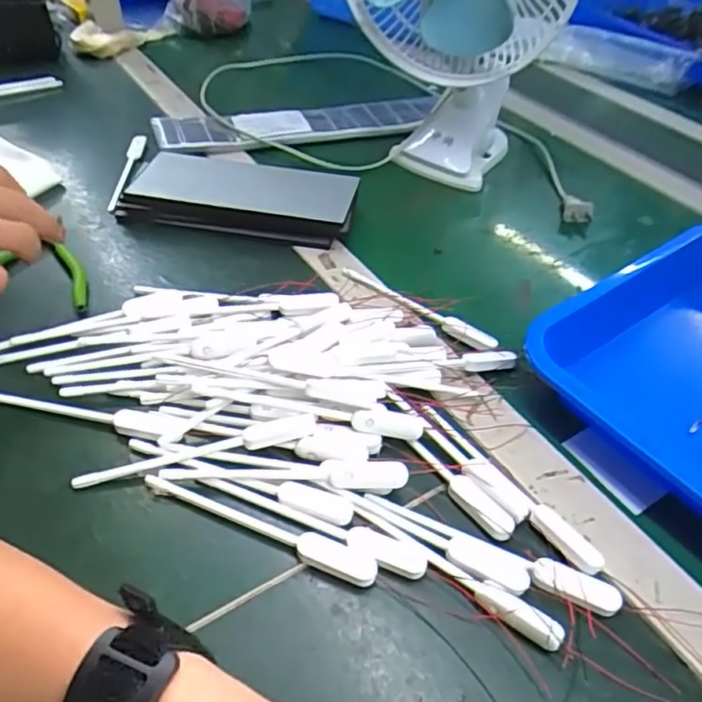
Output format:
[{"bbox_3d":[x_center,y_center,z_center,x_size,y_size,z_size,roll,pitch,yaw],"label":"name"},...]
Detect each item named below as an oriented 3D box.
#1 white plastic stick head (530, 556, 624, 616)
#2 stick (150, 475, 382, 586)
[{"bbox_3d":[0.119,0.125,0.321,0.047,0.007,0.018,16,46,13],"label":"white plastic stick head"},{"bbox_3d":[-0.054,0.099,0.339,0.142,0.005,0.015,16,46,14],"label":"stick"}]

